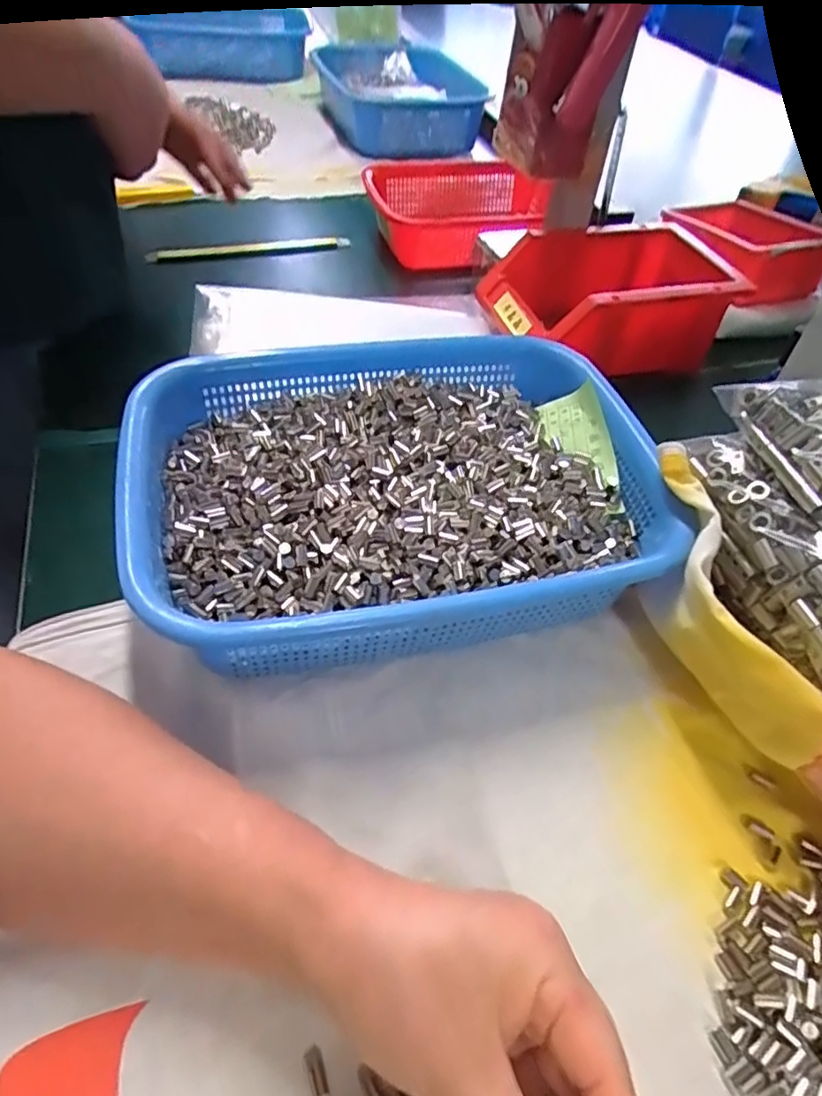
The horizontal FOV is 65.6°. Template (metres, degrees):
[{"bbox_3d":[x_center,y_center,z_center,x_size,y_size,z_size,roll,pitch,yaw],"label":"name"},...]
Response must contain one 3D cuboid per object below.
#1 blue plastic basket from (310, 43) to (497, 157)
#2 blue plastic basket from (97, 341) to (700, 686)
[{"bbox_3d":[-0.012,-0.620,0.883,0.209,0.076,0.241,-8,50,-10],"label":"blue plastic basket"},{"bbox_3d":[-0.008,-0.032,0.370,0.281,0.074,0.208,-9,51,-13],"label":"blue plastic basket"}]

